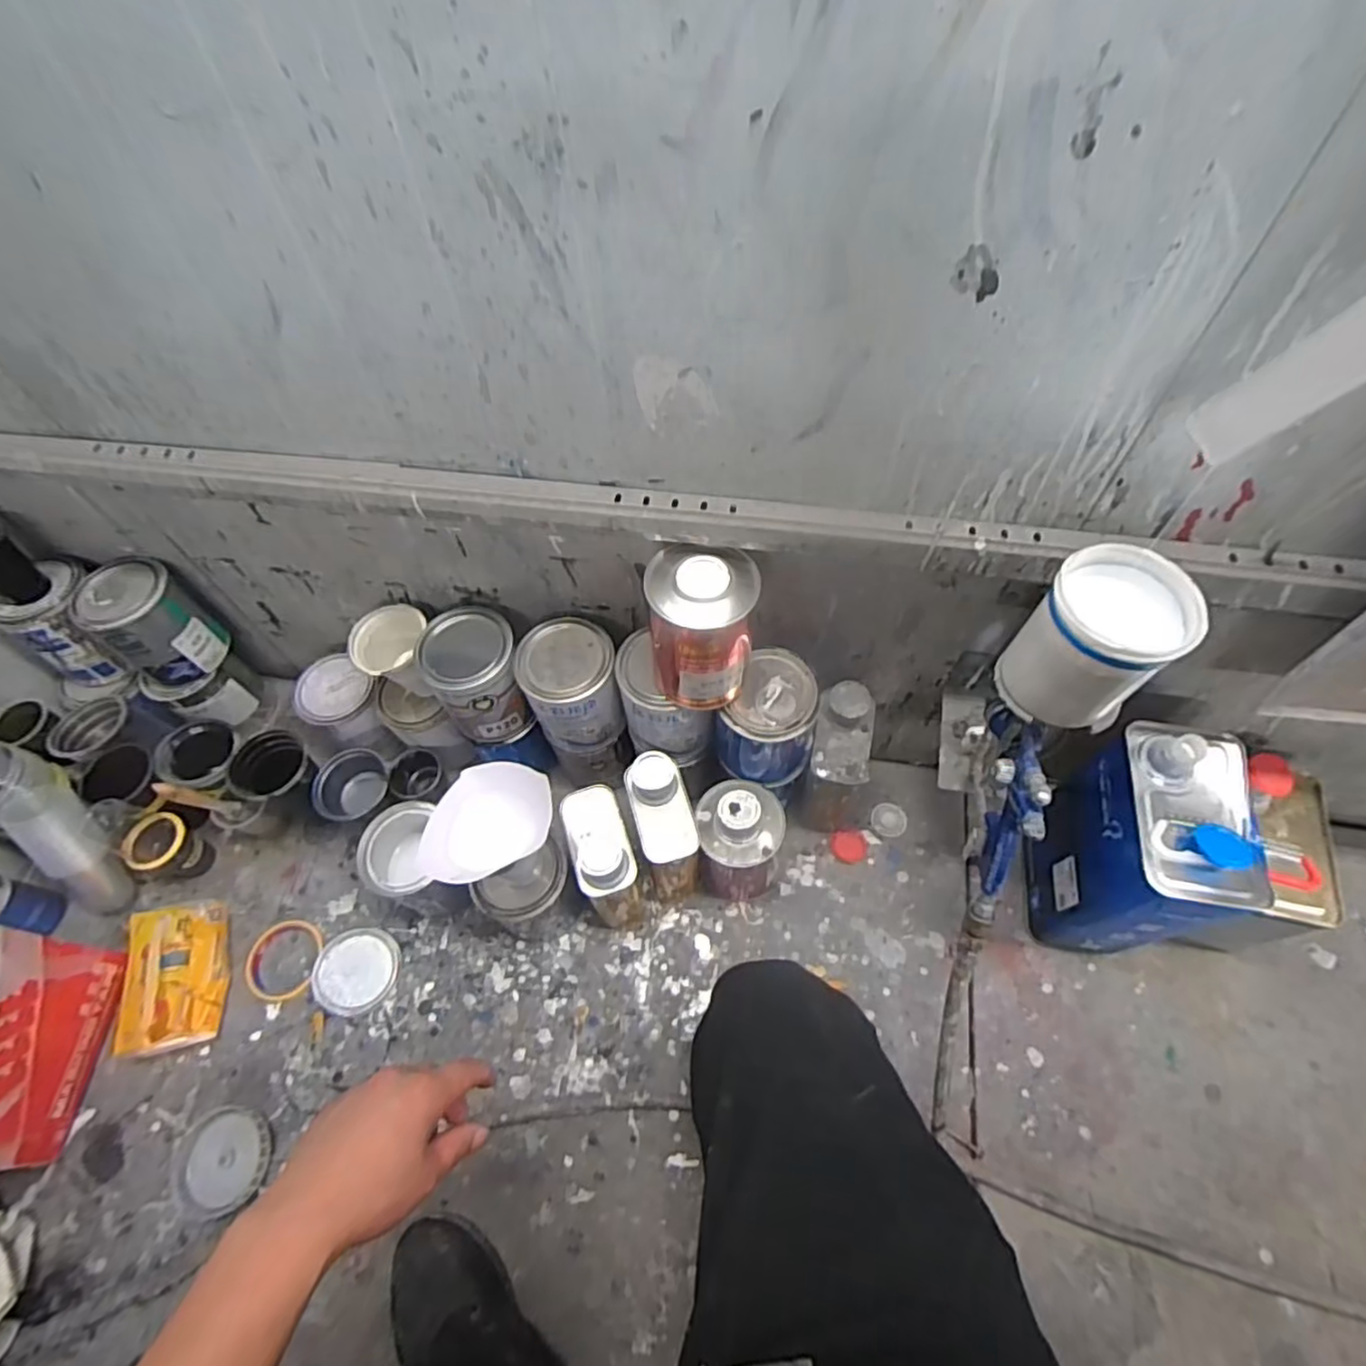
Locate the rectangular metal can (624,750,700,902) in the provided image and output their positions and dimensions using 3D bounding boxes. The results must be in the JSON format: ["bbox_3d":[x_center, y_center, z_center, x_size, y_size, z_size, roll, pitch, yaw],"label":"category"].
[{"bbox_3d":[-0.021,0.173,0.797,0.066,0.215,0.105,-15,60,-6],"label":"rectangular metal can"}]

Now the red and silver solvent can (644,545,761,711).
[{"bbox_3d":[0.019,-0.043,0.658,0.093,0.163,0.081,8,60,8],"label":"red and silver solvent can"}]

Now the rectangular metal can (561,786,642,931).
[{"bbox_3d":[-0.087,0.200,0.787,0.061,0.210,0.107,-18,60,-7],"label":"rectangular metal can"}]

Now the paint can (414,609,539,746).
[{"bbox_3d":[-0.235,-0.007,0.805,0.099,0.129,0.107,-1,59,2],"label":"paint can"}]

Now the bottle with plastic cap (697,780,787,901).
[{"bbox_3d":[0.066,0.184,0.807,0.091,0.181,0.088,-1,59,2],"label":"bottle with plastic cap"}]

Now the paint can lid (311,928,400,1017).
[{"bbox_3d":[-0.398,0.351,0.843,0.096,0.015,0.094,-1,59,2],"label":"paint can lid"}]

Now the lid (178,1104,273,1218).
[{"bbox_3d":[-0.493,0.513,0.747,0.093,0.024,0.095,-1,59,2],"label":"lid"}]

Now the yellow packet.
[{"bbox_3d":[-0.603,0.346,0.819,0.096,0.063,0.162,-12,59,-4],"label":"yellow packet"}]

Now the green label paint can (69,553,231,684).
[{"bbox_3d":[-0.664,-0.076,0.868,0.106,0.126,0.111,29,65,19],"label":"green label paint can"}]

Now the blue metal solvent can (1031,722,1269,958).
[{"bbox_3d":[0.465,0.178,0.731,0.112,0.284,0.164,7,60,7],"label":"blue metal solvent can"}]

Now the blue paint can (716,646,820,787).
[{"bbox_3d":[0.093,0.043,0.762,0.101,0.139,0.103,25,64,16],"label":"blue paint can"}]

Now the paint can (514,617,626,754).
[{"bbox_3d":[-0.124,0.006,0.792,0.101,0.143,0.097,-1,59,2],"label":"paint can"}]

